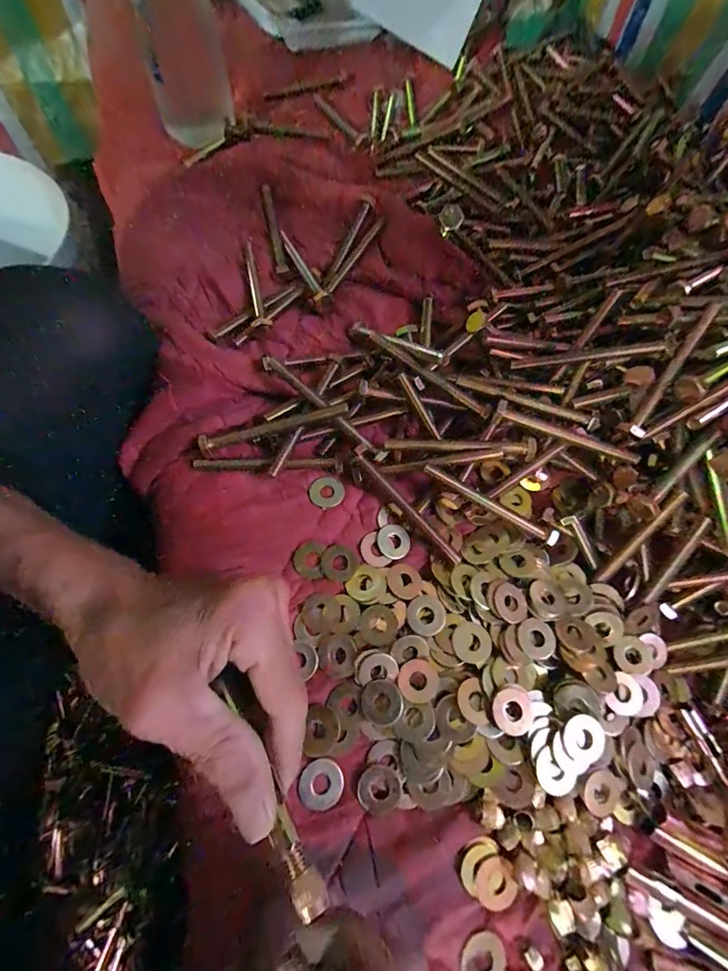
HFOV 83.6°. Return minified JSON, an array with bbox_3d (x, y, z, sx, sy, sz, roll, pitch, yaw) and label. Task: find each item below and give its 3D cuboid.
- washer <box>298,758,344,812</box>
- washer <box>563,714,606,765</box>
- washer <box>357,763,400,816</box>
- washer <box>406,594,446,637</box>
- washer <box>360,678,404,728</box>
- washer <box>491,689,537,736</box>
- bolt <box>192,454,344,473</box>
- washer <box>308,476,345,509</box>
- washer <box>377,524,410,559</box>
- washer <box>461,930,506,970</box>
[{"bbox_3d":[-0.024,0.170,0.231,0.024,0.004,0.024,3,69,-7],"label":"washer"},{"bbox_3d":[0.125,0.145,0.232,0.024,0.005,0.025,3,69,-7],"label":"washer"},{"bbox_3d":[0.008,0.174,0.231,0.024,0.004,0.025,3,69,-7],"label":"washer"},{"bbox_3d":[0.040,0.084,0.263,0.024,0.006,0.024,3,69,-7],"label":"washer"},{"bbox_3d":[0.011,0.131,0.245,0.024,0.005,0.025,3,69,-7],"label":"washer"},{"bbox_3d":[0.088,0.132,0.237,0.026,0.005,0.024,4,65,-9],"label":"washer"},{"bbox_3d":[-0.068,-0.017,0.294,0.105,0.011,0.011,3,69,-6],"label":"bolt"},{"bbox_3d":[-0.027,0.004,0.293,0.025,0.004,0.023,1,69,-7],"label":"washer"},{"bbox_3d":[0.021,0.039,0.287,0.024,0.004,0.024,5,68,-13],"label":"washer"},{"bbox_3d":[0.063,0.249,0.213,0.025,0.004,0.023,-25,78,-19],"label":"washer"}]

